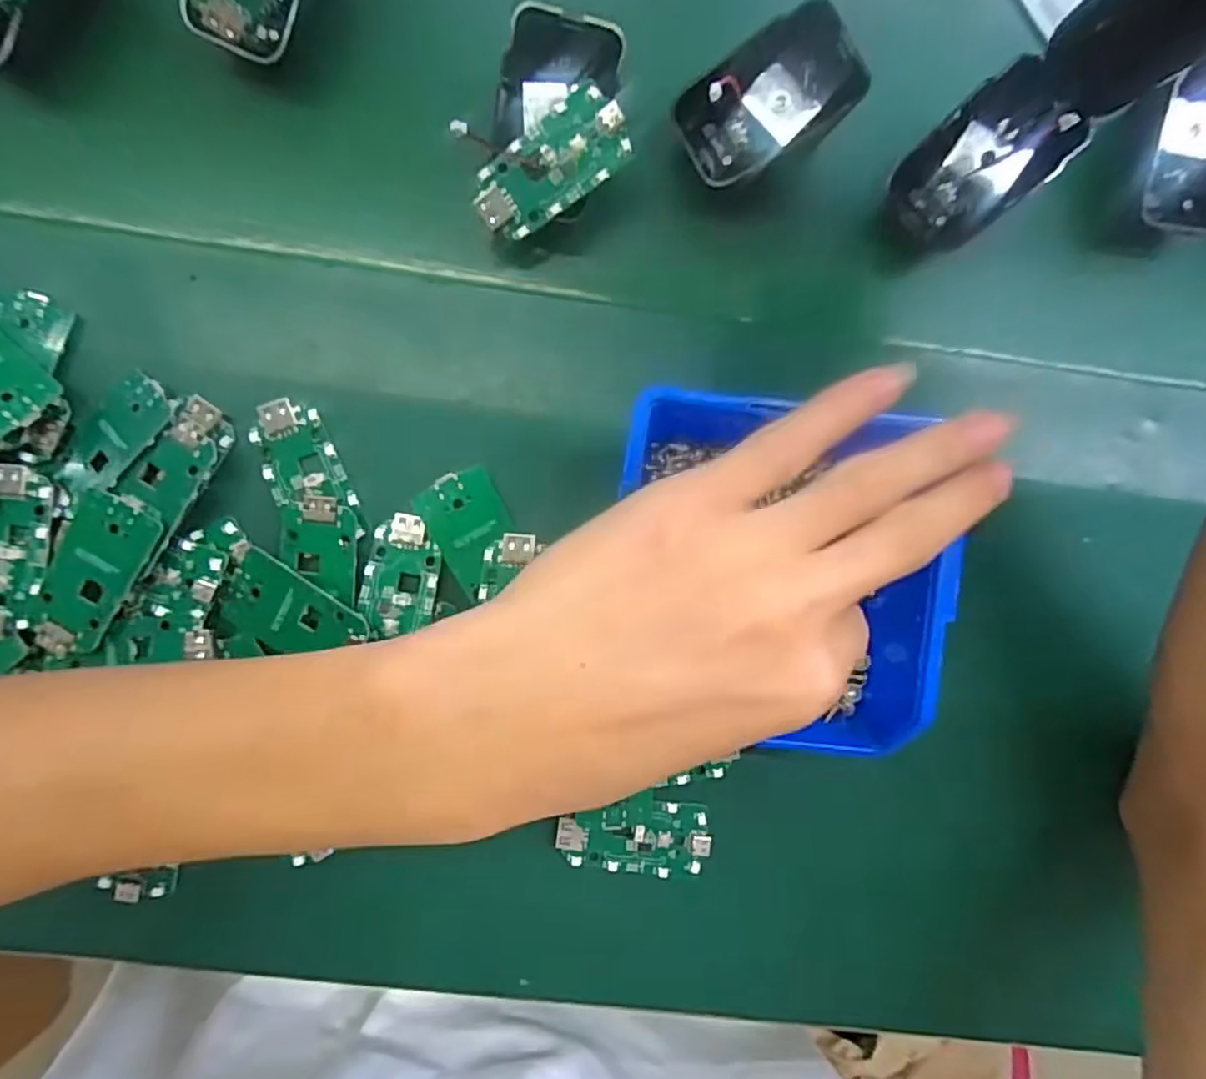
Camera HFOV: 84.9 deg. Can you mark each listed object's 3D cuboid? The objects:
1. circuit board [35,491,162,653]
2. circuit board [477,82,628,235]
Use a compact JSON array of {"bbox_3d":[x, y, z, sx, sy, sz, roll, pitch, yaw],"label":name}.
[{"bbox_3d":[-0.196,0.013,0.252,0.034,0.010,0.059,28,87,-1],"label":"circuit board"},{"bbox_3d":[-0.020,-0.143,0.254,0.062,0.005,0.031,-37,104,9],"label":"circuit board"}]

